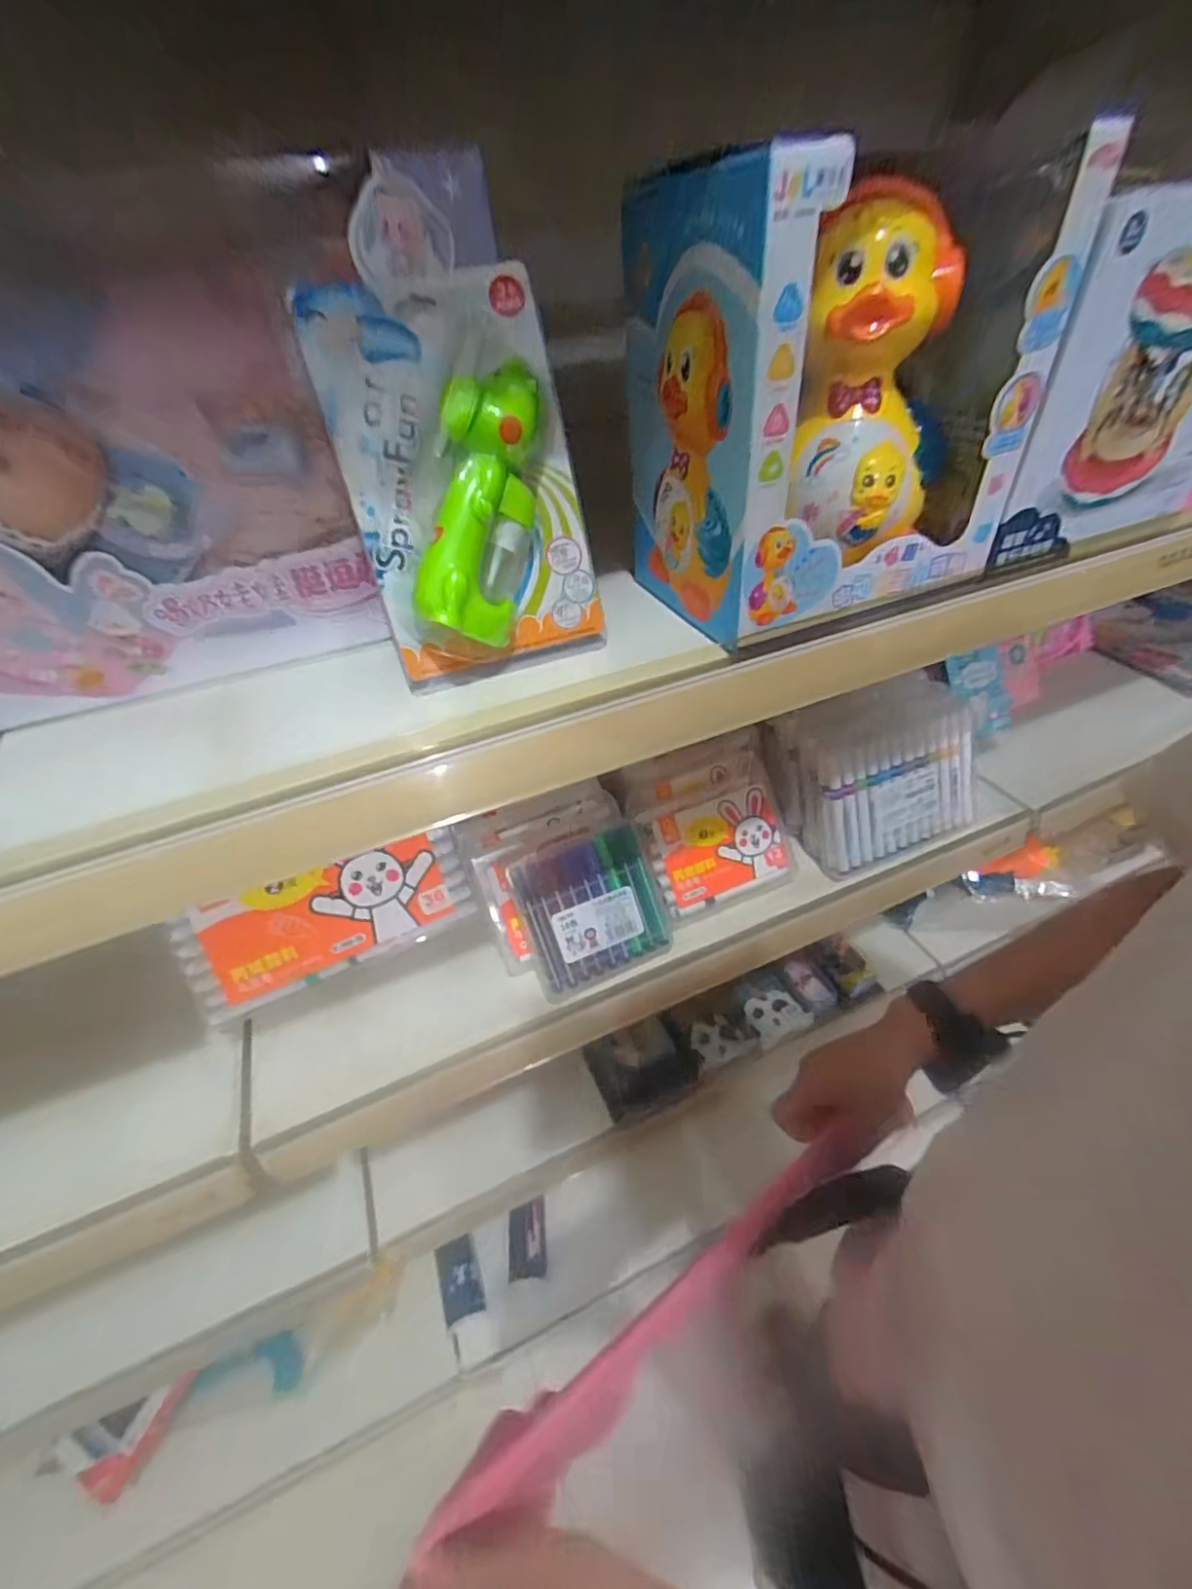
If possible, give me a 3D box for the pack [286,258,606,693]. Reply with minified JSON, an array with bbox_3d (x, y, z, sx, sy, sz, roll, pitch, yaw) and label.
[{"bbox_3d":[-0.072,-0.176,0.344,0.129,0.210,0.049,-18,19,-12],"label":"pack"}]

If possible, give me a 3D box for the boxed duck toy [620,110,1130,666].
[{"bbox_3d":[0.140,-0.239,0.378,0.205,0.206,0.139,-19,45,-15],"label":"boxed duck toy"}]

